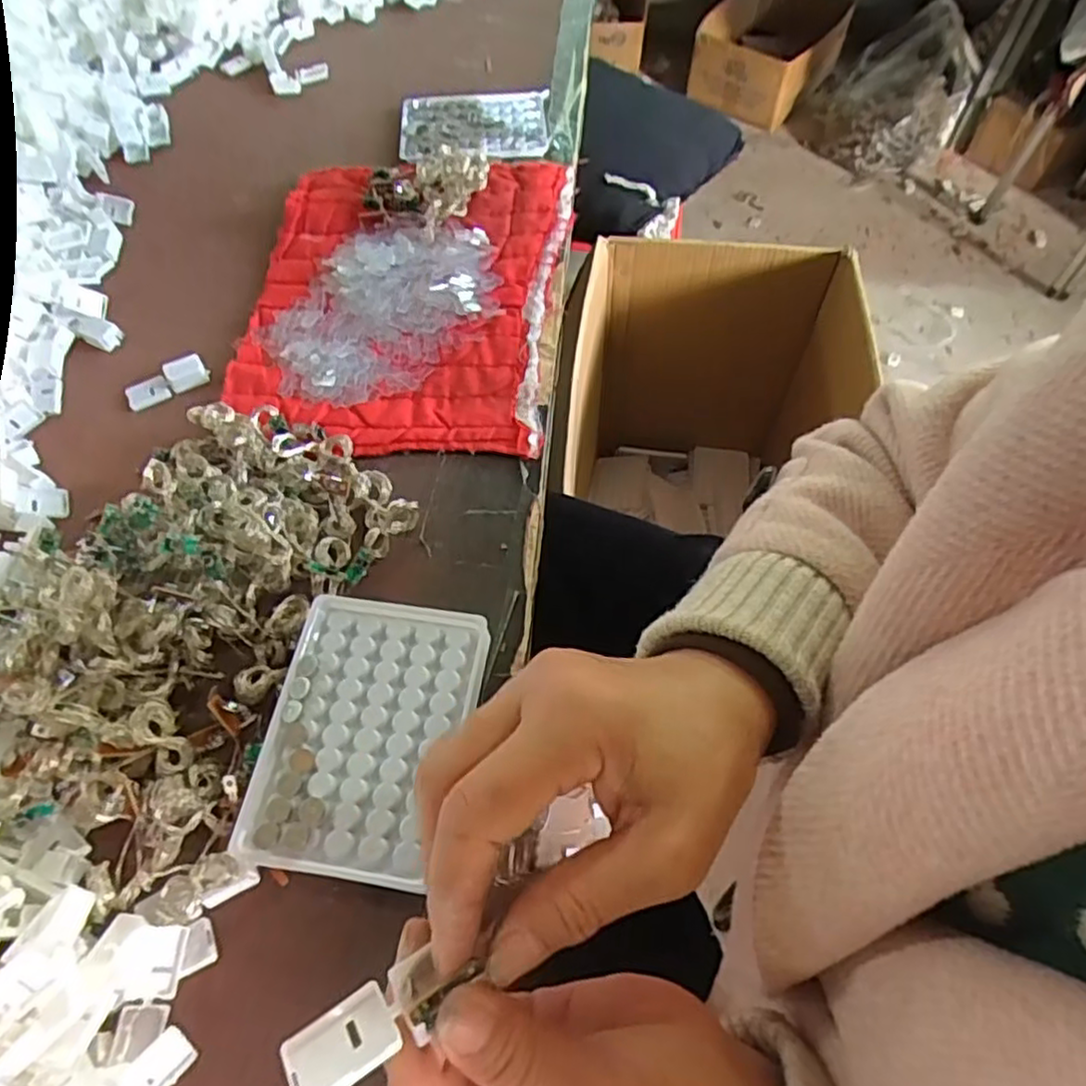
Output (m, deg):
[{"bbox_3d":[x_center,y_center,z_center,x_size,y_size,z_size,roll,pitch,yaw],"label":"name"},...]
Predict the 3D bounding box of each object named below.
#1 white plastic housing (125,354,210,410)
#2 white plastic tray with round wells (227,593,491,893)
[{"bbox_3d":[-0.262,-0.113,0.477,0.055,0.010,0.023,-28,63,-14],"label":"white plastic housing"},{"bbox_3d":[-0.086,0.095,0.344,0.093,0.028,0.130,7,61,6],"label":"white plastic tray with round wells"}]

